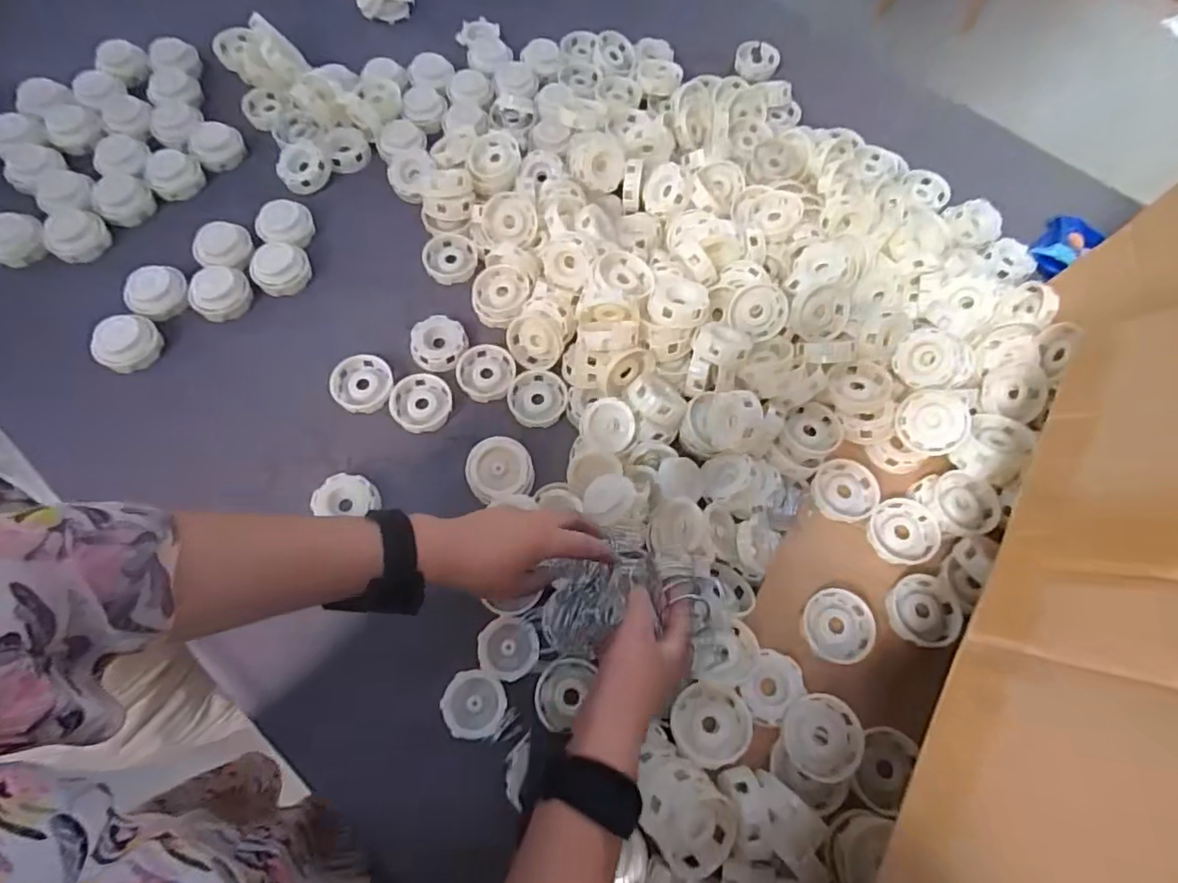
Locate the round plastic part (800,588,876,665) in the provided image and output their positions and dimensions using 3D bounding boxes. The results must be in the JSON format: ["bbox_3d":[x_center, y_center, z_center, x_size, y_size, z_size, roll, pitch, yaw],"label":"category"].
[{"bbox_3d":[0.221,0.165,0.531,0.061,0.020,0.060,0,69,0],"label":"round plastic part"}]

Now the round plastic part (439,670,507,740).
[{"bbox_3d":[-0.099,0.228,0.514,0.053,0.010,0.052,0,69,0],"label":"round plastic part"}]

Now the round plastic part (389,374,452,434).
[{"bbox_3d":[-0.178,-0.039,0.624,0.061,0.012,0.062,0,69,0],"label":"round plastic part"}]

